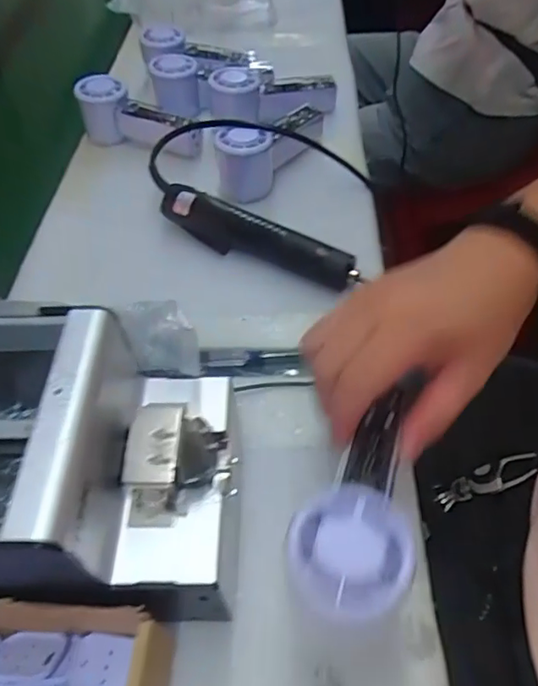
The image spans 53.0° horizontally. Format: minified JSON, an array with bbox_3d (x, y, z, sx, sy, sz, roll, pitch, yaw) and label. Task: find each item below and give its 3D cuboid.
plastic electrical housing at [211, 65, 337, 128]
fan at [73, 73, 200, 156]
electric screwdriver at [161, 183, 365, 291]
[{"bbox_3d":[0.007,-0.296,0.636,0.151,0.061,0.057,-14,53,-7],"label":"plastic electrical housing"},{"bbox_3d":[-0.151,-0.253,0.613,0.164,0.059,0.051,26,58,20],"label":"fan"},{"bbox_3d":[-0.018,-0.096,0.495,0.208,0.040,0.032,27,59,21],"label":"electric screwdriver"}]

